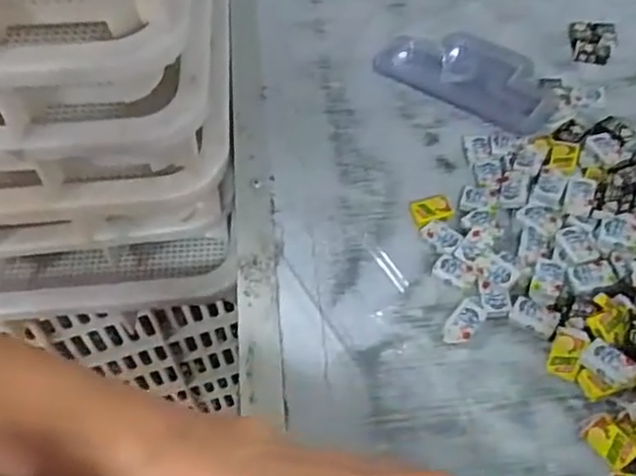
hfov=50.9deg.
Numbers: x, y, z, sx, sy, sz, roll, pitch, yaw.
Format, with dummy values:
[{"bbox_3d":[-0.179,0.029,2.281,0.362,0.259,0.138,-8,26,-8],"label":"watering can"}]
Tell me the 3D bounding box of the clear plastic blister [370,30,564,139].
[{"bbox_3d":[0.122,-0.129,0.527,0.145,0.013,0.076,33,62,26],"label":"clear plastic blister"}]

